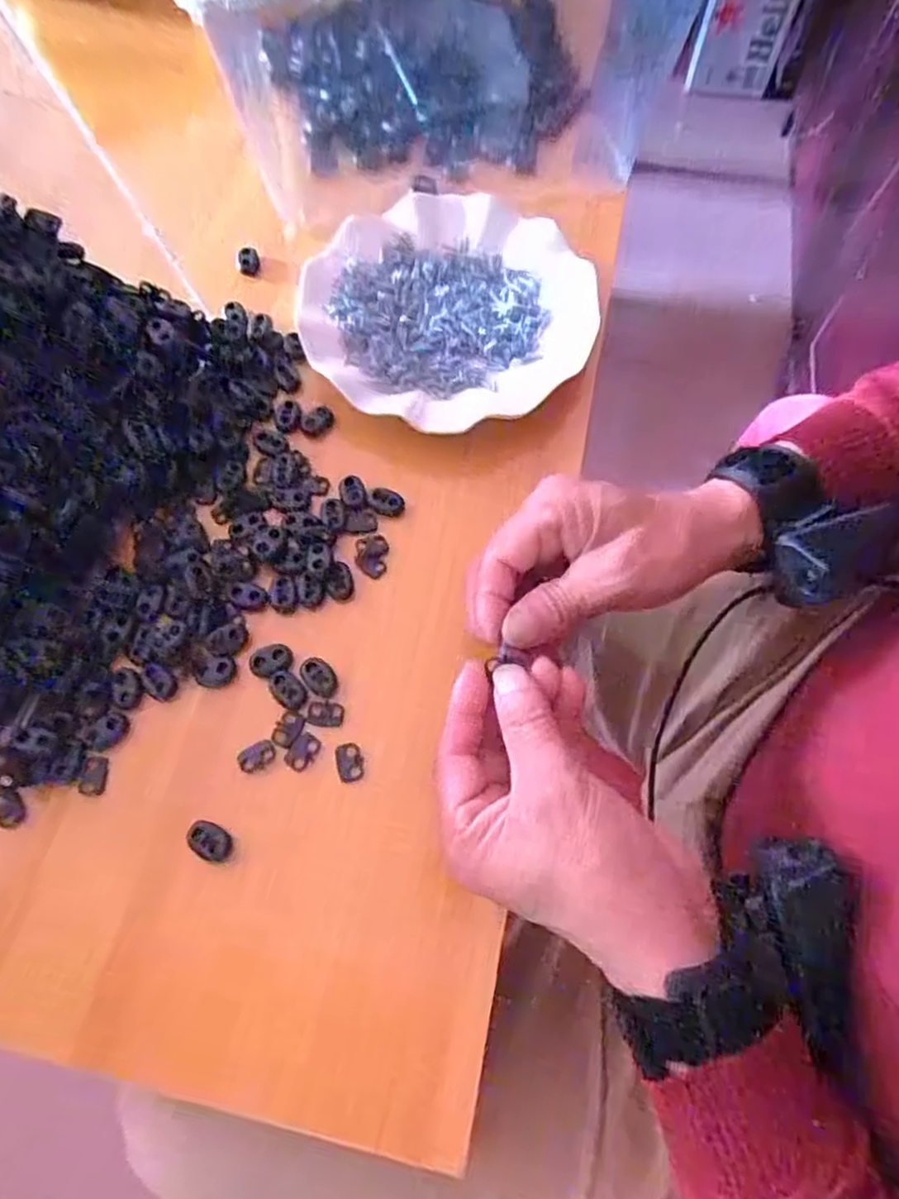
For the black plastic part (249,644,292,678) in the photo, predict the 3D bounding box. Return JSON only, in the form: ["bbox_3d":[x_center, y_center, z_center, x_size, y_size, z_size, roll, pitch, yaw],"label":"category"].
[{"bbox_3d":[-0.094,0.031,0.341,0.022,0.004,0.016,-21,69,-7],"label":"black plastic part"}]

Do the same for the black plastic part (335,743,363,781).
[{"bbox_3d":[-0.050,0.080,0.322,0.013,0.004,0.018,-14,68,-5],"label":"black plastic part"}]

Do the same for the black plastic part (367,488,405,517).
[{"bbox_3d":[-0.037,-0.056,0.375,0.021,0.005,0.014,20,69,9],"label":"black plastic part"}]

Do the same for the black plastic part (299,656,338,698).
[{"bbox_3d":[-0.068,0.040,0.337,0.015,0.004,0.022,-41,72,-15],"label":"black plastic part"}]

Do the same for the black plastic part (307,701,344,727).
[{"bbox_3d":[-0.063,0.058,0.330,0.019,0.004,0.012,4,68,3],"label":"black plastic part"}]

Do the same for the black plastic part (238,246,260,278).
[{"bbox_3d":[-0.139,-0.233,0.451,0.015,0.015,0.014,0,67,1],"label":"black plastic part"}]

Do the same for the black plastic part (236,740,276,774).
[{"bbox_3d":[-0.096,0.078,0.324,0.019,0.004,0.012,-28,70,-10],"label":"black plastic part"}]

